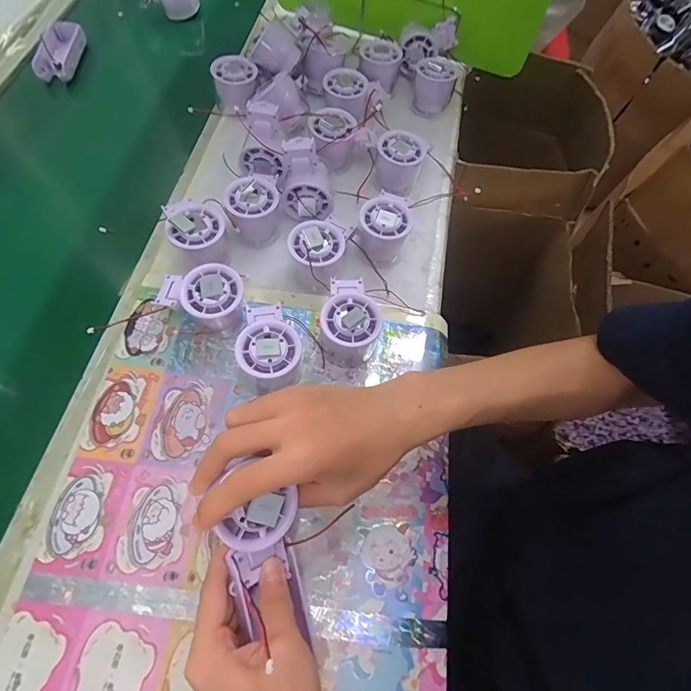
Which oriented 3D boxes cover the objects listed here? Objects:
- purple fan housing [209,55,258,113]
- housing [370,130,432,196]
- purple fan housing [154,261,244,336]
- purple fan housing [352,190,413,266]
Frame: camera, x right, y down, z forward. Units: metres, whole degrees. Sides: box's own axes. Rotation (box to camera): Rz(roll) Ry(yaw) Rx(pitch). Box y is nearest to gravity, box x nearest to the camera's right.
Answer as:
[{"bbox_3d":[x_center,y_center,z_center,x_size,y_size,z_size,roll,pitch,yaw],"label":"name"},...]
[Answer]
[{"bbox_3d":[-0.144,-0.345,0.568,0.058,0.049,0.057,-8,65,-7],"label":"purple fan housing"},{"bbox_3d":[0.068,-0.229,0.534,0.059,0.056,0.064,15,64,4],"label":"housing"},{"bbox_3d":[-0.142,-0.048,0.432,0.087,0.056,0.058,26,65,9],"label":"purple fan housing"},{"bbox_3d":[0.042,-0.128,0.486,0.057,0.053,0.064,19,64,6],"label":"purple fan housing"}]

